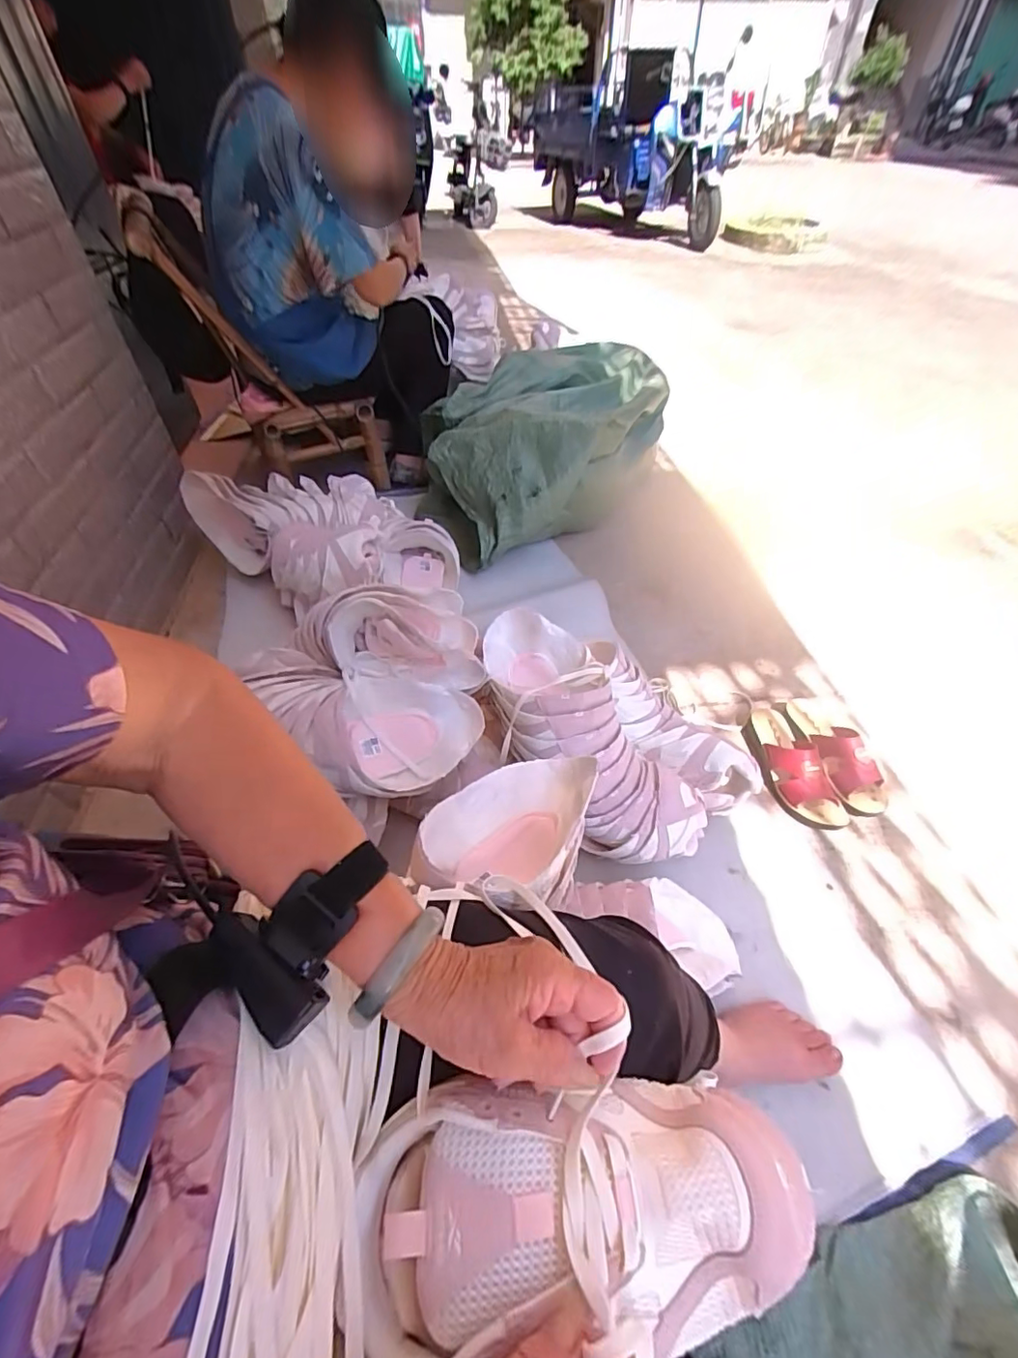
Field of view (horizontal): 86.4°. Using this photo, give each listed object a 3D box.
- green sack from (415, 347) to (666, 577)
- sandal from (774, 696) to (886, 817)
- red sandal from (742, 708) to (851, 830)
[{"bbox_3d":[0.112,-0.589,1.386,0.663,0.308,0.485,-25,52,-20],"label":"green sack"},{"bbox_3d":[0.552,0.112,0.927,0.089,0.076,0.241,-7,48,-6],"label":"sandal"},{"bbox_3d":[0.468,0.134,0.899,0.094,0.082,0.228,-7,48,-6],"label":"red sandal"}]

